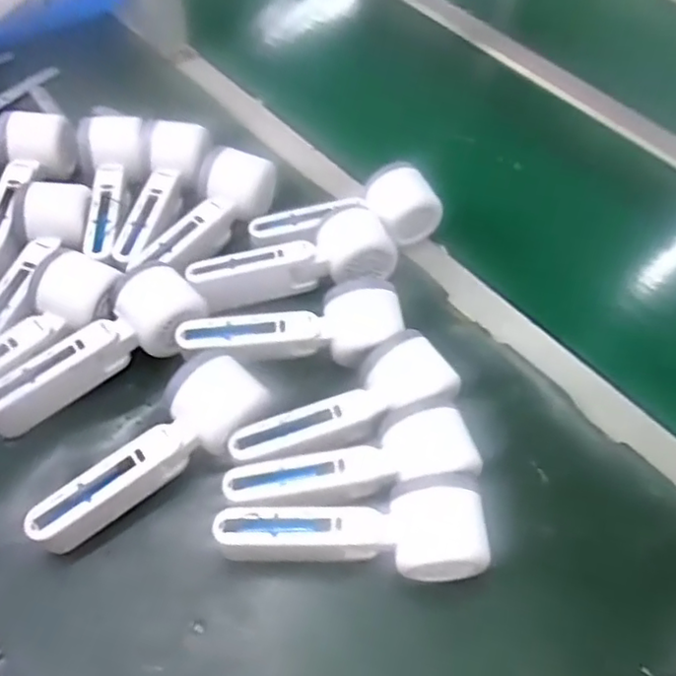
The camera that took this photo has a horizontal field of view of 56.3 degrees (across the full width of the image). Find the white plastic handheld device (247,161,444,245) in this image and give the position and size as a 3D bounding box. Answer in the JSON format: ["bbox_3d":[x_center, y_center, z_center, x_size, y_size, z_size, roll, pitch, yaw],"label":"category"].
[{"bbox_3d":[0.011,-0.104,0.551,0.171,0.044,0.057,-19,58,-18],"label":"white plastic handheld device"}]

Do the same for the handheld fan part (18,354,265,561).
[{"bbox_3d":[-0.119,0.080,0.418,0.054,0.051,0.162,35,58,18],"label":"handheld fan part"}]

